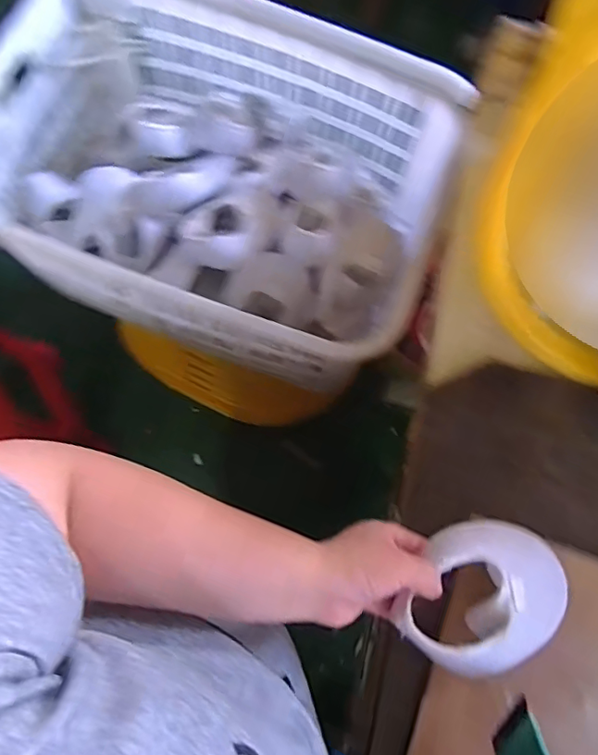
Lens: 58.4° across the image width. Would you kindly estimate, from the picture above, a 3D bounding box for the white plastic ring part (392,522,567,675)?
[{"bbox_3d":[0.162,0.186,0.454,0.137,0.045,0.138,36,70,-9],"label":"white plastic ring part"}]

